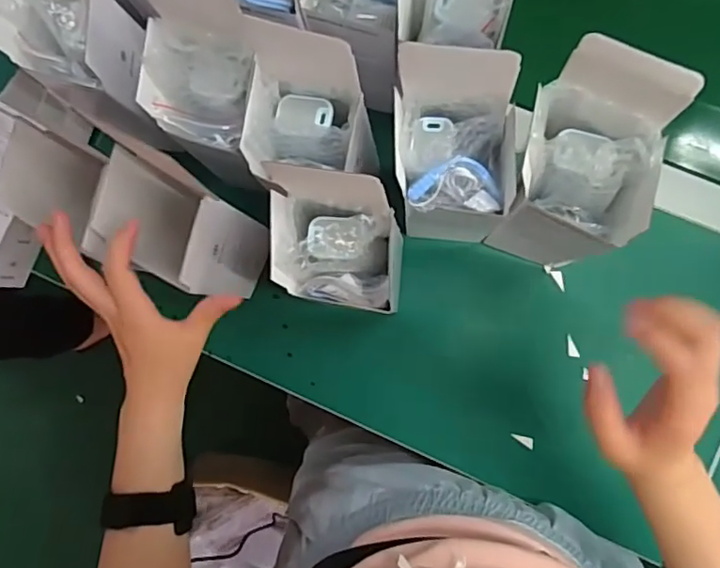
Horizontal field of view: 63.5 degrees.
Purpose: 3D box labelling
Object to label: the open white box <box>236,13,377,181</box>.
[{"bbox_3d":[-0.030,-0.113,0.400,0.085,0.120,0.080,9,88,6],"label":"open white box"}]

